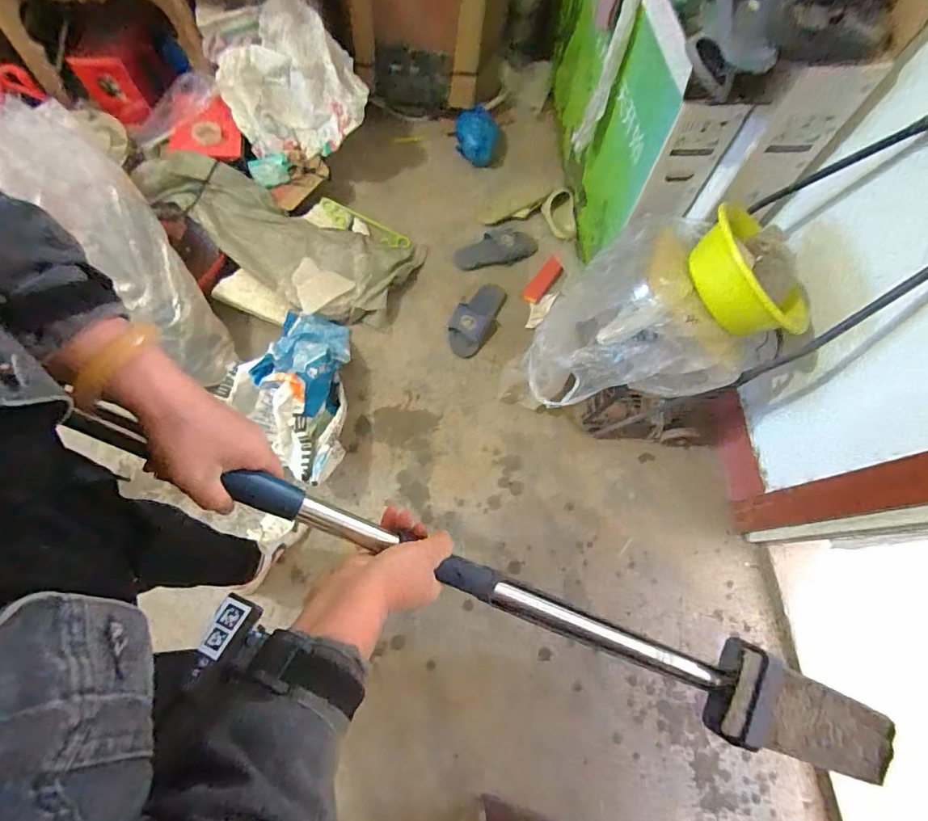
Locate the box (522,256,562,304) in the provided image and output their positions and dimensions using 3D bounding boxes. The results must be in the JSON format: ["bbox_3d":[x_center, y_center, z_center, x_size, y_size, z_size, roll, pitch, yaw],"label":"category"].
[{"bbox_3d":[0.256,-0.419,1.544,0.062,0.030,0.191,32,72,8],"label":"box"}]

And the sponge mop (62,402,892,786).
[{"bbox_3d":[0.224,0.301,0.599,1.200,0.051,0.113,30,70,-22],"label":"sponge mop"}]

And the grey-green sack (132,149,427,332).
[{"bbox_3d":[-0.559,-0.547,1.456,0.822,0.119,0.394,25,71,-9],"label":"grey-green sack"}]

